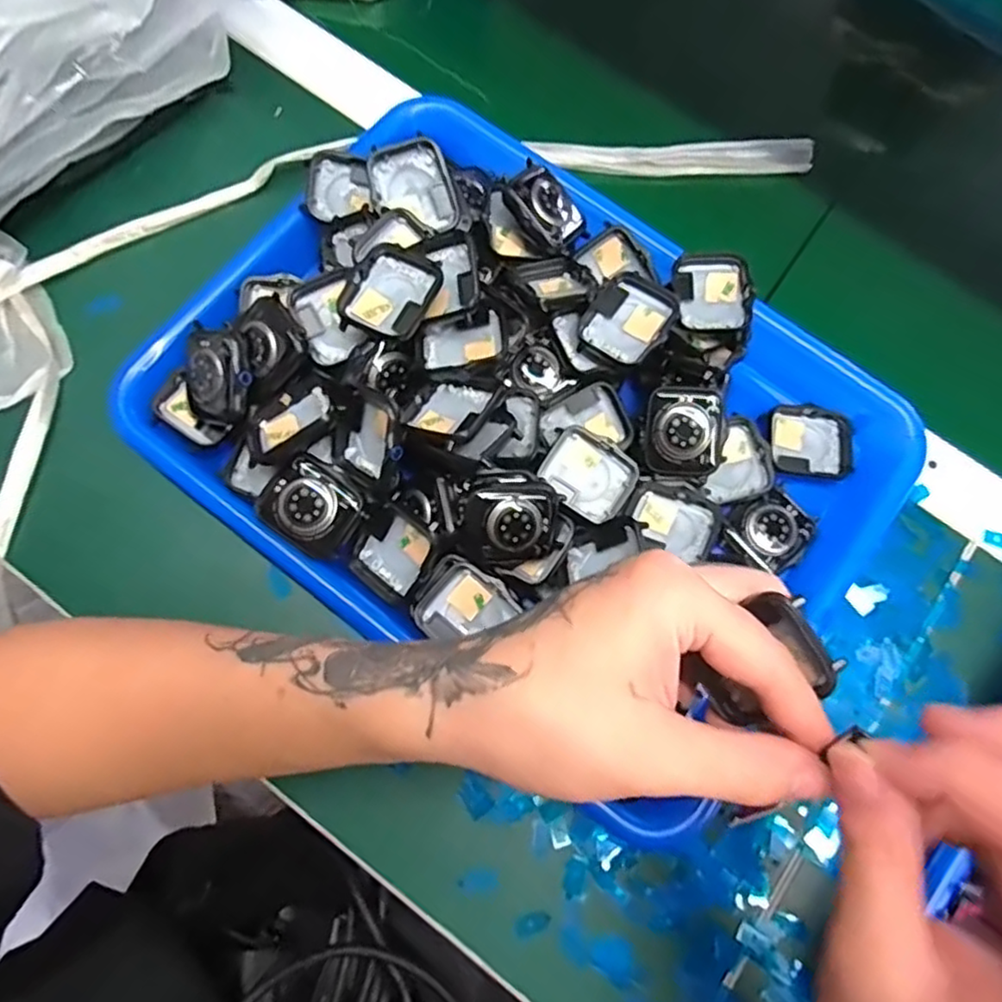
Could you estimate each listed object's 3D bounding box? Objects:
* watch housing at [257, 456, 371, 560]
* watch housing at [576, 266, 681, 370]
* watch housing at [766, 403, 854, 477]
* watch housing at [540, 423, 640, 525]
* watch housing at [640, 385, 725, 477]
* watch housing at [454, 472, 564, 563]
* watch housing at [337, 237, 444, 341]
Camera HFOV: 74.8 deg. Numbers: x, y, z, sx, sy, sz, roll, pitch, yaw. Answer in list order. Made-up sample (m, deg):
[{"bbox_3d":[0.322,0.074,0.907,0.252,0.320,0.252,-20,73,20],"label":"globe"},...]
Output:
[{"bbox_3d":[-0.083,0.003,0.291,0.041,0.017,0.036,33,77,7],"label":"watch housing"},{"bbox_3d":[0.062,-0.087,0.318,0.038,0.016,0.045,33,77,7],"label":"watch housing"},{"bbox_3d":[0.159,-0.031,0.339,0.042,0.007,0.035,7,75,0],"label":"watch housing"},{"bbox_3d":[0.042,-0.013,0.315,0.042,0.013,0.034,35,77,7],"label":"watch housing"},{"bbox_3d":[0.088,-0.035,0.315,0.038,0.011,0.037,9,95,3],"label":"watch housing"},{"bbox_3d":[0.004,0.006,0.295,0.044,0.014,0.040,7,75,0],"label":"watch housing"},{"bbox_3d":[-0.048,-0.095,0.297,0.037,0.010,0.046,25,79,8],"label":"watch housing"}]

